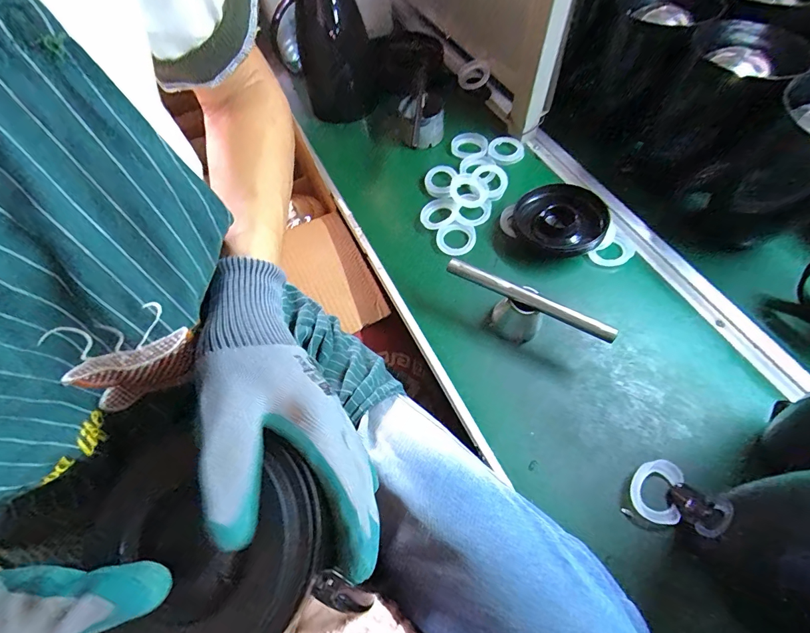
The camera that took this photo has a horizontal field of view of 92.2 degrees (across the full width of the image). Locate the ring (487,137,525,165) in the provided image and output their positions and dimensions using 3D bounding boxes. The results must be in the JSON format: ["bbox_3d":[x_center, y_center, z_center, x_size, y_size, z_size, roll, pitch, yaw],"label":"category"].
[{"bbox_3d":[0.166,-0.270,0.640,0.058,0.014,0.050,10,61,8],"label":"ring"}]

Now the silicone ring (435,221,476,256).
[{"bbox_3d":[0.076,-0.112,0.564,0.055,0.015,0.049,-41,67,-19],"label":"silicone ring"}]

